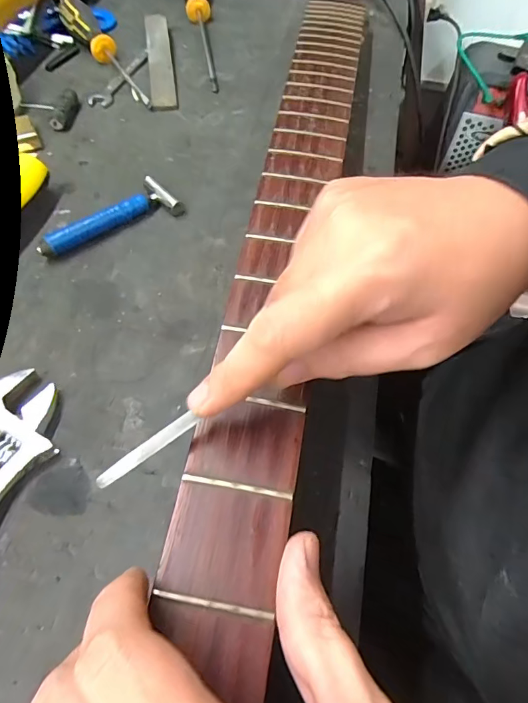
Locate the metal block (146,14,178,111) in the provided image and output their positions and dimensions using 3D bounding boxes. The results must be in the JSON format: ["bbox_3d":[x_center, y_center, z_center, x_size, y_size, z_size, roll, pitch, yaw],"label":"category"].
[{"bbox_3d":[-0.110,-0.306,0.452,0.024,0.015,0.162,-7,60,-8],"label":"metal block"}]

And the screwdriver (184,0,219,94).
[{"bbox_3d":[-0.077,-0.398,0.497,0.033,0.034,0.291,-5,60,-7],"label":"screwdriver"}]

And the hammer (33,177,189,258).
[{"bbox_3d":[-0.120,-0.104,0.329,0.108,0.017,0.039,-28,65,-19],"label":"hammer"}]

